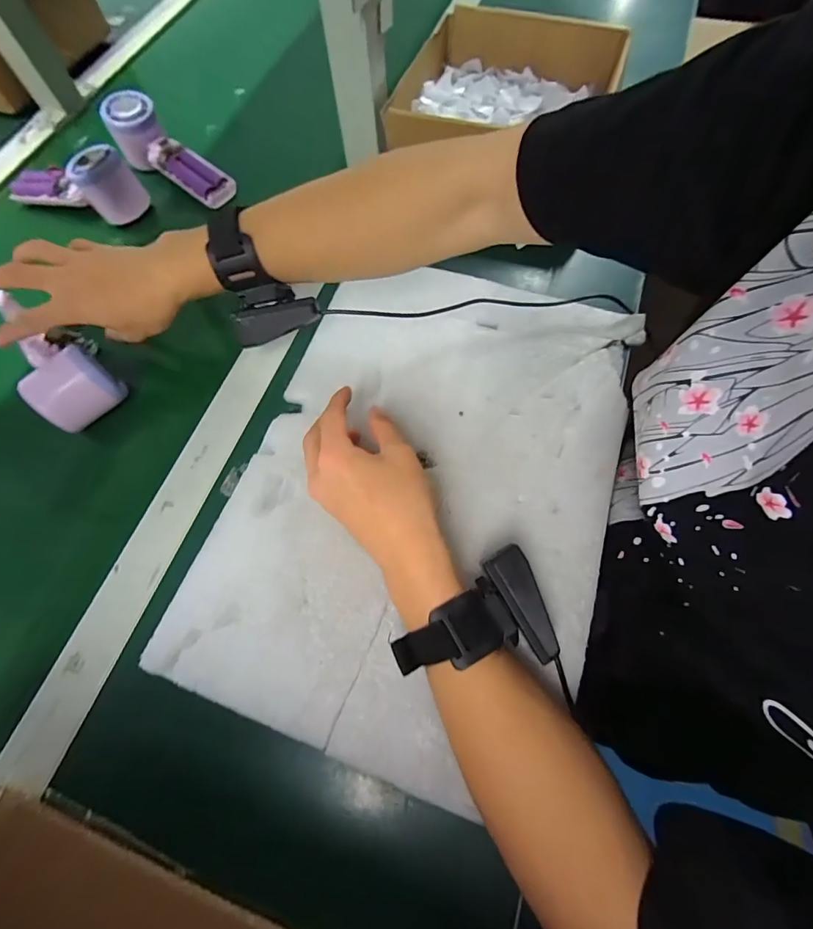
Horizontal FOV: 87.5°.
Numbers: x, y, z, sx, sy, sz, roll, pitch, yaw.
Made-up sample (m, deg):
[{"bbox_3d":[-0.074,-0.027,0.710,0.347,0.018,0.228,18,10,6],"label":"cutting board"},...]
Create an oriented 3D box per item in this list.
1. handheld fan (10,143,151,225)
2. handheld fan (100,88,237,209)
[{"bbox_3d":[-0.375,-0.317,0.466,0.162,0.048,0.049,15,69,8],"label":"handheld fan"},{"bbox_3d":[-0.272,-0.353,0.490,0.166,0.048,0.059,37,73,0],"label":"handheld fan"}]

